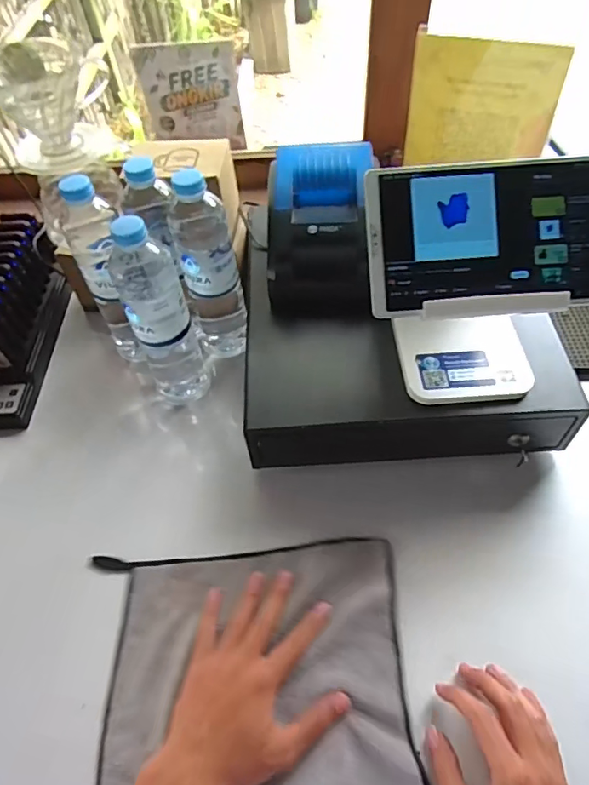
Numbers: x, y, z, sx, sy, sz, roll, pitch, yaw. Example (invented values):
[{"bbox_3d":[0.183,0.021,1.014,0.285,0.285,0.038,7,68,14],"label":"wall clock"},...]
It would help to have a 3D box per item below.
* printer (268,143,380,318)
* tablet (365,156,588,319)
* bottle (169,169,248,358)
[{"bbox_3d":[0.026,-0.185,0.578,0.122,0.108,0.168,1,54,4],"label":"printer"},{"bbox_3d":[0.167,-0.131,0.431,0.207,0.006,0.121,-4,91,0],"label":"tablet"},{"bbox_3d":[-0.096,-0.134,0.607,0.067,0.259,0.076,-12,54,-6],"label":"bottle"}]

